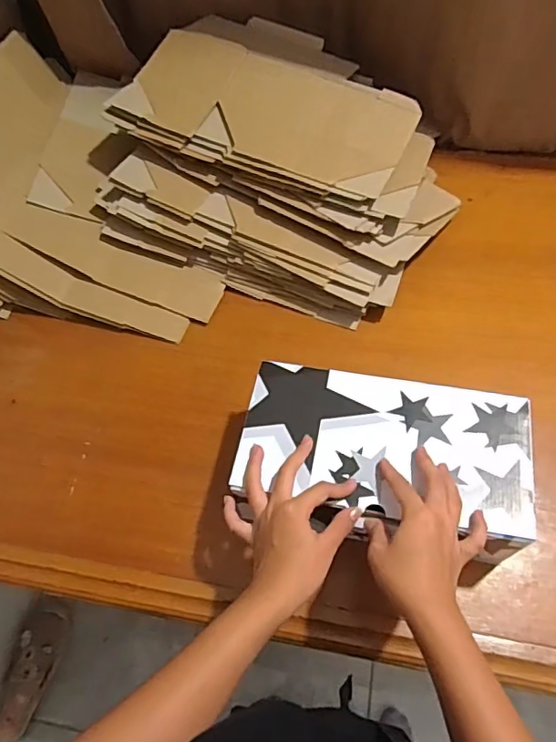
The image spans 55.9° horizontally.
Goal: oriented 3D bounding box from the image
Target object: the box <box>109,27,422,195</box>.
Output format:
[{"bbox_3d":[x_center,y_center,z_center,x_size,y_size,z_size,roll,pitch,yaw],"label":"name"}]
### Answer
[{"bbox_3d":[-0.013,-0.369,0.730,0.390,0.016,0.178,24,73,7],"label":"box"}]

